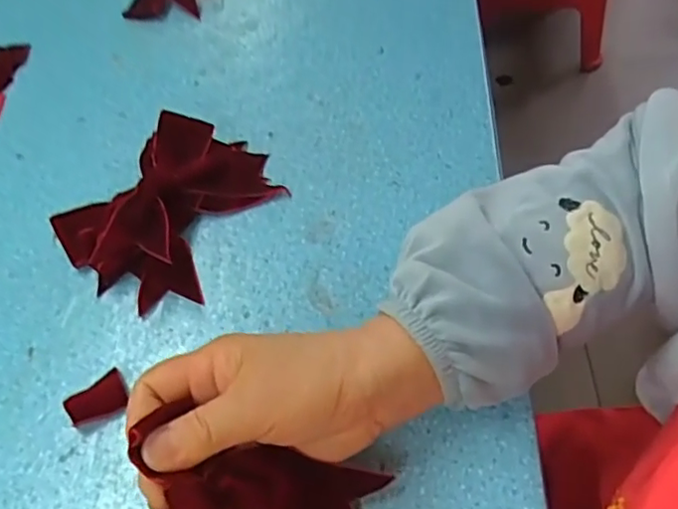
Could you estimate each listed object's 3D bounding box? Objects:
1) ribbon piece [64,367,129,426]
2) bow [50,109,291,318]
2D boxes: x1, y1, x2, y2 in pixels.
[{"bbox_3d":[-0.142,0.084,0.361,0.034,0.005,0.025,-26,57,-13],"label":"ribbon piece"},{"bbox_3d":[-0.111,-0.037,0.422,0.111,0.042,0.149,38,66,26],"label":"bow"}]

